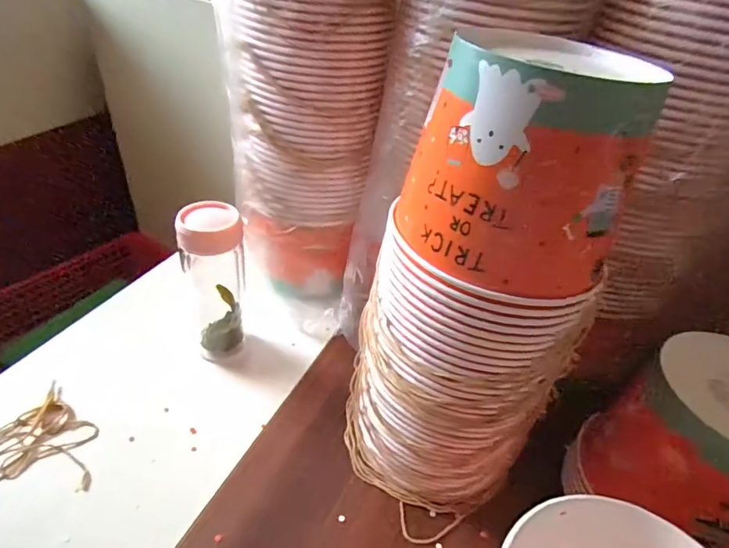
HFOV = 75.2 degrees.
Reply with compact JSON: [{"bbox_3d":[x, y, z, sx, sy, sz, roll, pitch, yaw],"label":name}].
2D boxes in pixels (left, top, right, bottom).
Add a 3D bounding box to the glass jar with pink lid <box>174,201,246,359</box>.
[{"bbox_3d":[-0.168,0.005,0.533,0.066,0.180,0.078,-7,41,-16],"label":"glass jar with pink lid"}]

